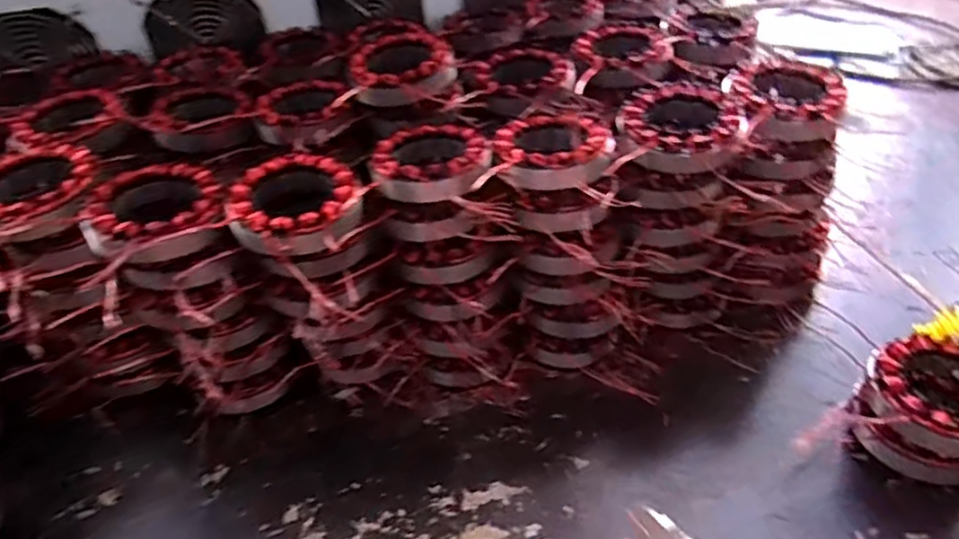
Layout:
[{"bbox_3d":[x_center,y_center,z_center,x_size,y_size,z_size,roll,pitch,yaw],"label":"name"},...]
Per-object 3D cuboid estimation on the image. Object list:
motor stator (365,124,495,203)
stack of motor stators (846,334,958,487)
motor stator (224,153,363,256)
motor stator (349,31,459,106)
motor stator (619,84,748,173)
[{"bbox_3d":[-0.035,-0.081,0.462,0.090,0.024,0.090,-3,40,2],"label":"motor stator"},{"bbox_3d":[0.310,0.099,0.434,0.091,0.064,0.086,-31,47,-28],"label":"stack of motor stators"},{"bbox_3d":[-0.125,-0.044,0.429,0.085,0.026,0.089,-16,42,-13],"label":"motor stator"},{"bbox_3d":[-0.063,-0.167,0.526,0.084,0.030,0.094,-13,41,-10],"label":"motor stator"},{"bbox_3d":[0.152,-0.107,0.474,0.087,0.027,0.088,8,42,14],"label":"motor stator"}]

